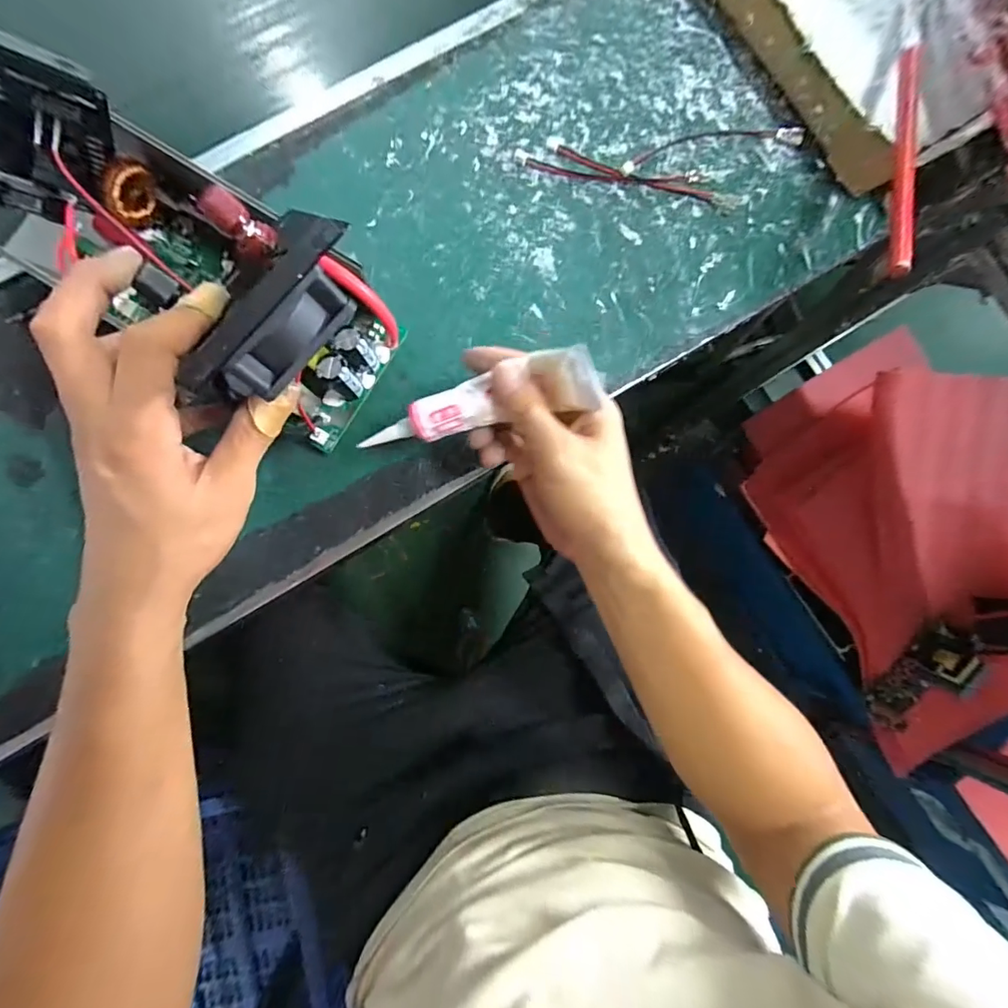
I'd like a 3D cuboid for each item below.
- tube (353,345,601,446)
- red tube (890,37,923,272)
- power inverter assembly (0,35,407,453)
[{"bbox_3d":[-0.015,-0.055,0.257,0.134,0.017,0.029,-12,86,17],"label":"tube"},{"bbox_3d":[0.241,-0.210,0.280,0.010,0.014,0.195,18,72,0],"label":"red tube"},{"bbox_3d":[-0.183,-0.147,0.243,0.251,0.125,0.087,38,86,-2],"label":"power inverter assembly"}]

